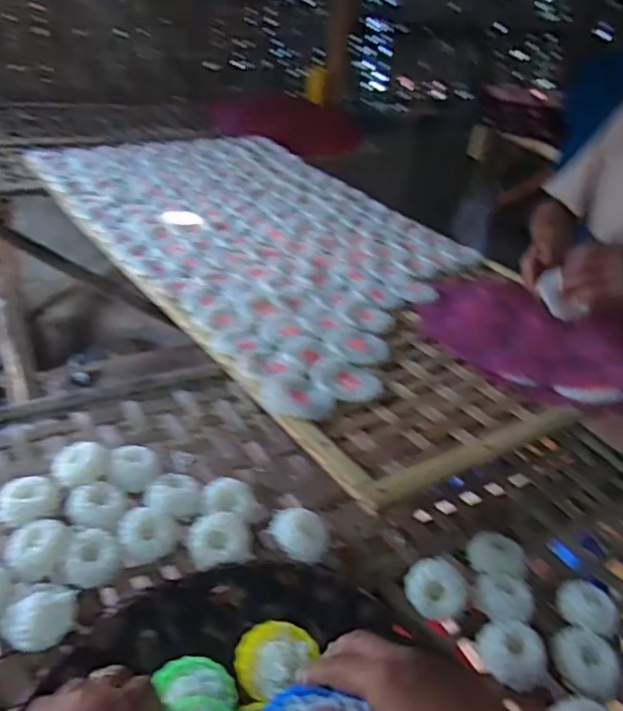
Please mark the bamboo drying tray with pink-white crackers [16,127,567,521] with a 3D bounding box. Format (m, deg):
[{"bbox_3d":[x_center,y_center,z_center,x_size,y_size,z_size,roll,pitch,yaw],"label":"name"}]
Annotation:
[{"bbox_3d":[-0.058,-0.239,1.141,0.612,0.041,1.269,-17,43,-30],"label":"bamboo drying tray with pink-white crackers"}]

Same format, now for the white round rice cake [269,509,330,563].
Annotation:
[{"bbox_3d":[-0.012,0.170,0.584,0.055,0.026,0.046,20,37,23],"label":"white round rice cake"}]

